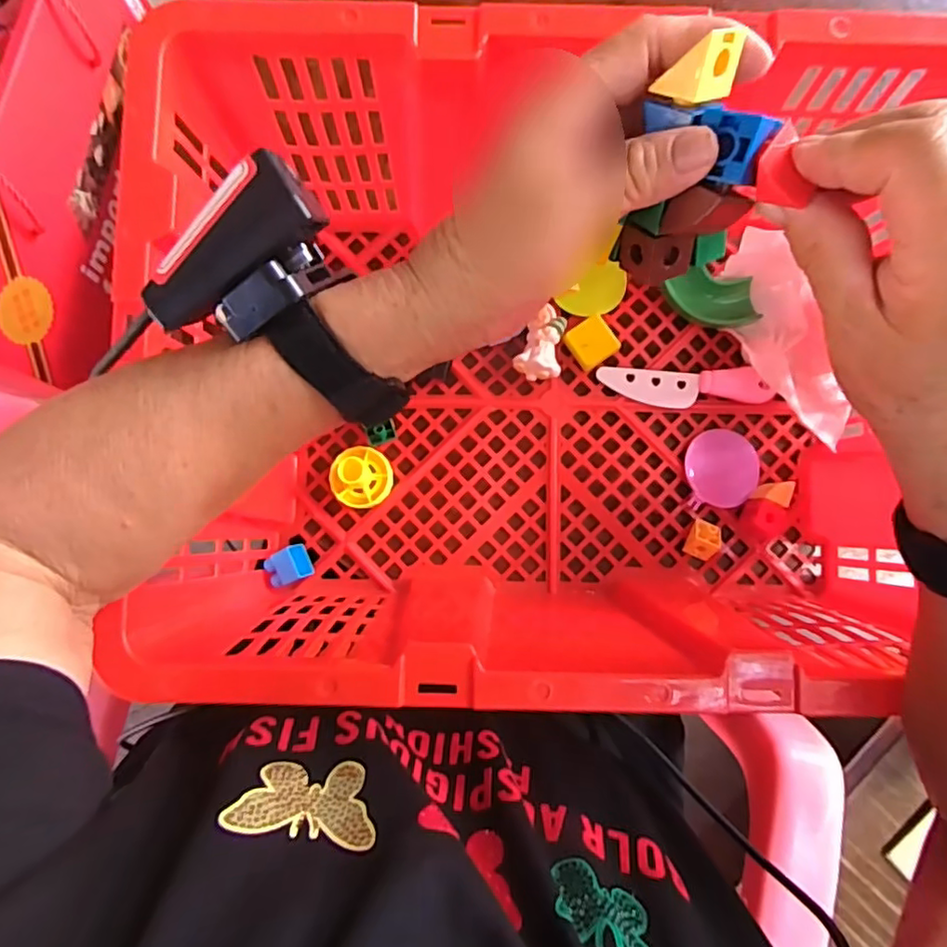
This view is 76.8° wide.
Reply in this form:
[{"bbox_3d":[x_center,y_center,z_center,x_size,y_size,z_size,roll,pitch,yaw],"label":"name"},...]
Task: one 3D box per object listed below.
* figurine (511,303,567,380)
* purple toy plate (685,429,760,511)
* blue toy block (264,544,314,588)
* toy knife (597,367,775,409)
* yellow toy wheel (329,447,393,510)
[{"bbox_3d":[0.053,-0.093,0.442,0.033,0.027,0.052,23,84,2],"label":"figurine"},{"bbox_3d":[0.187,-0.004,0.446,0.056,0.009,0.058,0,84,-1],"label":"purple toy plate"},{"bbox_3d":[-0.133,0.067,0.430,0.026,0.021,0.025,-24,85,-3],"label":"blue toy block"},{"bbox_3d":[0.157,-0.065,0.447,0.121,0.014,0.028,2,84,0],"label":"toy knife"},{"bbox_3d":[-0.082,0.002,0.431,0.043,0.032,0.044,0,84,-1],"label":"yellow toy wheel"}]

